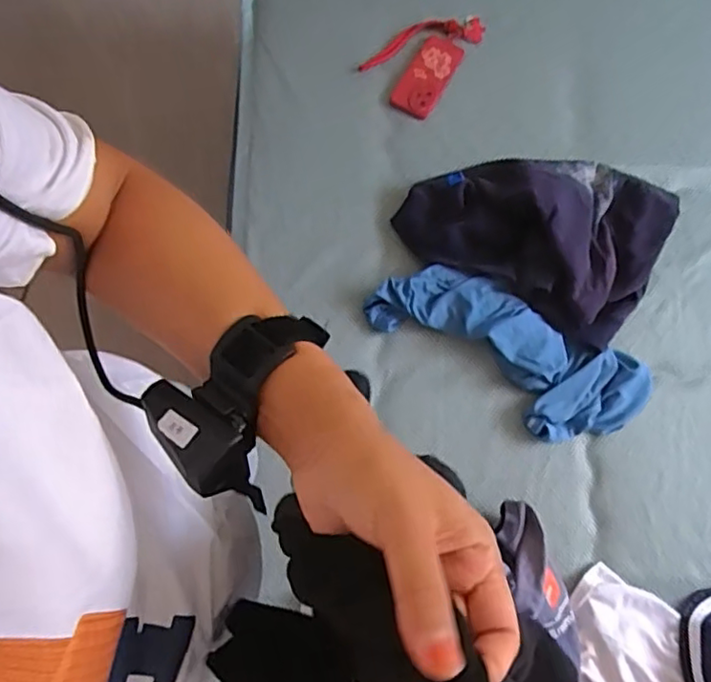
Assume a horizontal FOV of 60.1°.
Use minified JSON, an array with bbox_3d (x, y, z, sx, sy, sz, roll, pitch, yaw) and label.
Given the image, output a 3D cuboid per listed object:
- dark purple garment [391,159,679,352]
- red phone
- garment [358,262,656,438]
[{"bbox_3d":[0.306,-0.213,1.004,0.413,0.132,0.308,30,76,6],"label":"dark purple garment"},{"bbox_3d":[0.132,-0.488,1.134,0.079,0.014,0.169,31,76,6],"label":"red phone"},{"bbox_3d":[0.240,0.019,0.982,0.458,0.052,0.182,28,76,6],"label":"garment"}]

